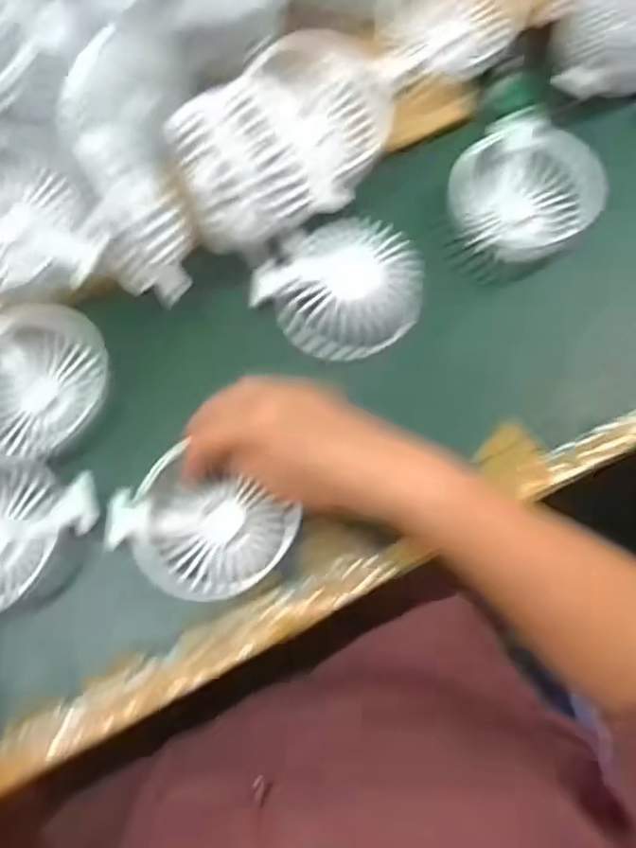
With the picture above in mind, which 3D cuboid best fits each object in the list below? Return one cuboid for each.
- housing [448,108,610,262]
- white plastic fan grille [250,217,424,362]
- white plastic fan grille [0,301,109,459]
[{"bbox_3d":[0.138,-0.156,0.442,0.092,0.045,0.088,0,73,-1],"label":"housing"},{"bbox_3d":[0.017,-0.085,0.411,0.097,0.031,0.083,-27,76,-9],"label":"white plastic fan grille"},{"bbox_3d":[-0.176,-0.031,0.397,0.083,0.029,0.100,1,73,-1],"label":"white plastic fan grille"}]

